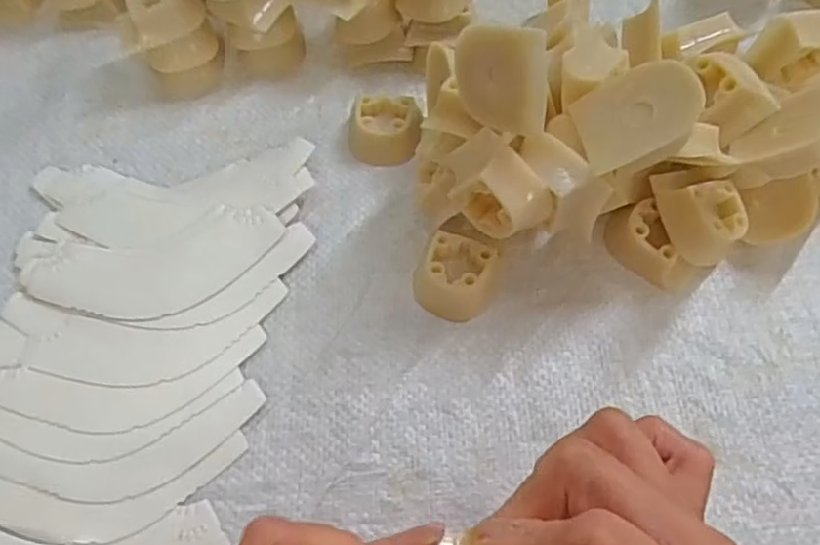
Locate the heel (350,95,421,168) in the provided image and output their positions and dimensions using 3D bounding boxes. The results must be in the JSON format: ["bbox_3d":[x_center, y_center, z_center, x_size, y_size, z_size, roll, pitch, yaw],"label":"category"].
[{"bbox_3d":[-0.013,-0.076,0.337,0.038,0.017,0.035,1,64,2],"label":"heel"}]

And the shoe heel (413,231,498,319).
[{"bbox_3d":[0.022,0.002,0.298,0.033,0.017,0.039,21,66,11],"label":"shoe heel"}]

